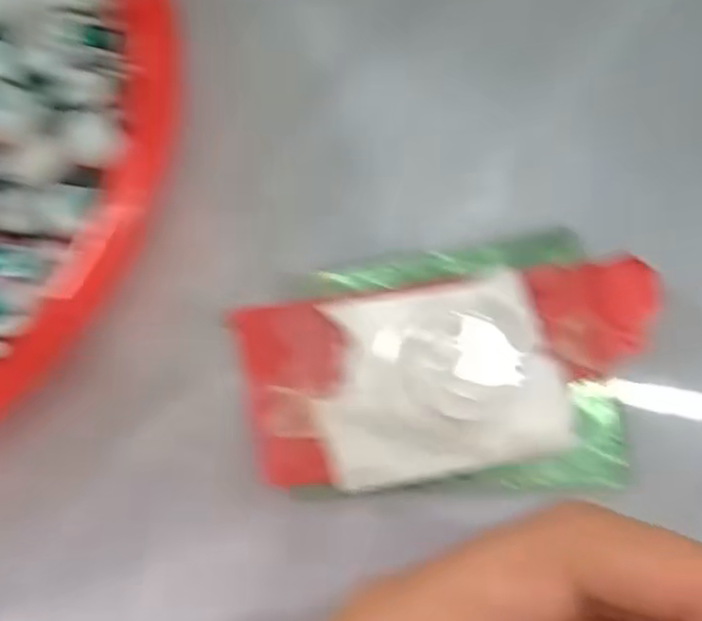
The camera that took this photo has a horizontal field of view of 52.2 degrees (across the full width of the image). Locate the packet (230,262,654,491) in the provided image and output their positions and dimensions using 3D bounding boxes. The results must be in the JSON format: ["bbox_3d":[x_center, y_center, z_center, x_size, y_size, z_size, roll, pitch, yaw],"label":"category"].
[{"bbox_3d":[0.026,0.017,0.186,0.105,0.009,0.048,-9,81,-2],"label":"packet"}]

